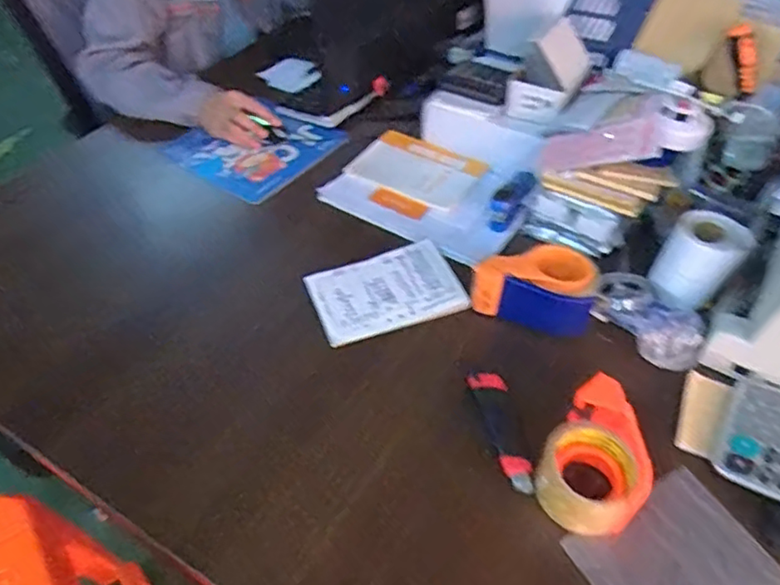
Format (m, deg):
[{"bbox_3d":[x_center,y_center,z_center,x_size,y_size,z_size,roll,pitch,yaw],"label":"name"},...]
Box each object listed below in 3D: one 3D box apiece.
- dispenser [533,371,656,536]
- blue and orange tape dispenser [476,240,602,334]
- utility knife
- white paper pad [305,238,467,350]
[{"bbox_3d":[0.214,0.168,0.628,0.097,0.058,0.147,20,50,19],"label":"dispenser"},{"bbox_3d":[0.190,-0.008,0.782,0.142,0.058,0.104,20,50,19],"label":"blue and orange tape dispenser"},{"bbox_3d":[0.127,0.154,0.678,0.042,0.015,0.144,-9,47,-8],"label":"utility knife"},{"bbox_3d":[-0.007,-0.003,0.835,0.196,0.012,0.135,-16,48,-14],"label":"white paper pad"}]

